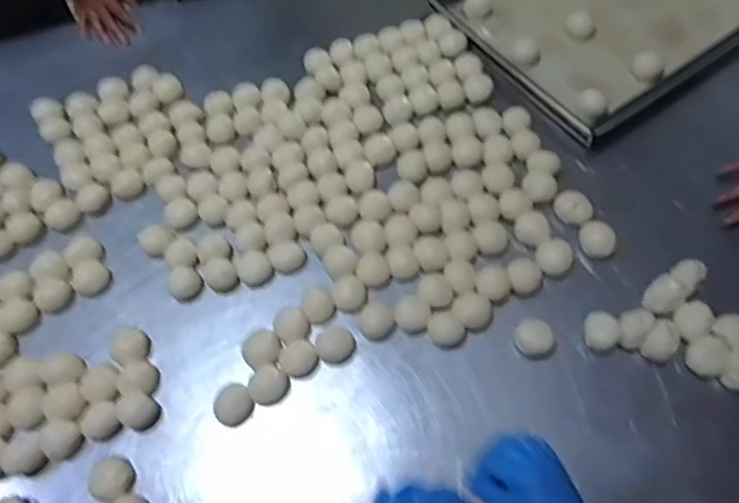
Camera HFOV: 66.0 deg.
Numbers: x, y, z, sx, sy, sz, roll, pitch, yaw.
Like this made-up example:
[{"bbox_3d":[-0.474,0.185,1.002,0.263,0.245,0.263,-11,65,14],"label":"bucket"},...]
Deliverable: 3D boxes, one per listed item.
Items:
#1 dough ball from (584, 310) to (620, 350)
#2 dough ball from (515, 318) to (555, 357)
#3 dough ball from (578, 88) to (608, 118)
[{"bbox_3d":[0.270,0.094,0.668,0.037,0.027,0.039,-1,64,3],"label":"dough ball"},{"bbox_3d":[0.194,0.101,0.673,0.039,0.026,0.045,-34,67,-12],"label":"dough ball"},{"bbox_3d":[0.320,-0.211,0.816,0.033,0.027,0.038,-30,66,-10],"label":"dough ball"}]

